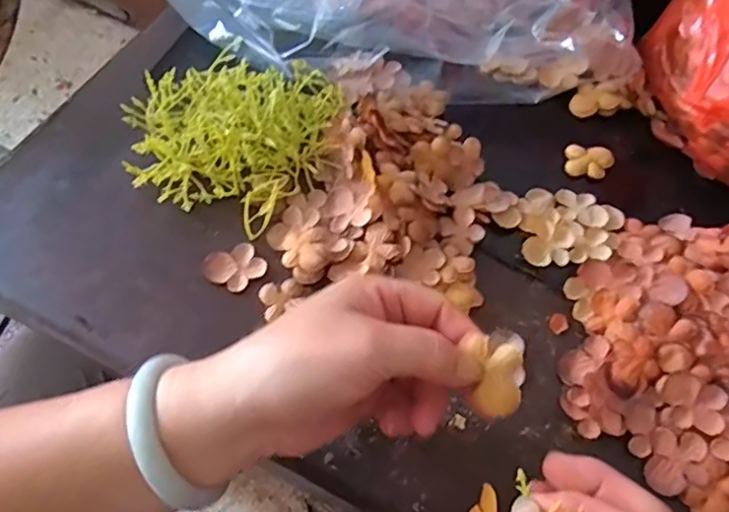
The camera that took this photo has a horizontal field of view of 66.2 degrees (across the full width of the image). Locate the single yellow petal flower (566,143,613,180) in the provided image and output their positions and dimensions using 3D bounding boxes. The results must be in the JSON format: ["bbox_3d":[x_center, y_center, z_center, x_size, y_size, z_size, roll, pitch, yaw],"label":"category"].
[{"bbox_3d":[0.170,-0.071,0.422,0.035,0.005,0.029,13,60,5],"label":"single yellow petal flower"}]

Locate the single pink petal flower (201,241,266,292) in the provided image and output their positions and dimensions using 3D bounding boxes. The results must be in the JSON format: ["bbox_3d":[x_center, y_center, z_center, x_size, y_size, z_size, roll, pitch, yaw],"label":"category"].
[{"bbox_3d":[-0.085,0.007,0.368,0.034,0.005,0.031,-37,68,-21],"label":"single pink petal flower"}]

